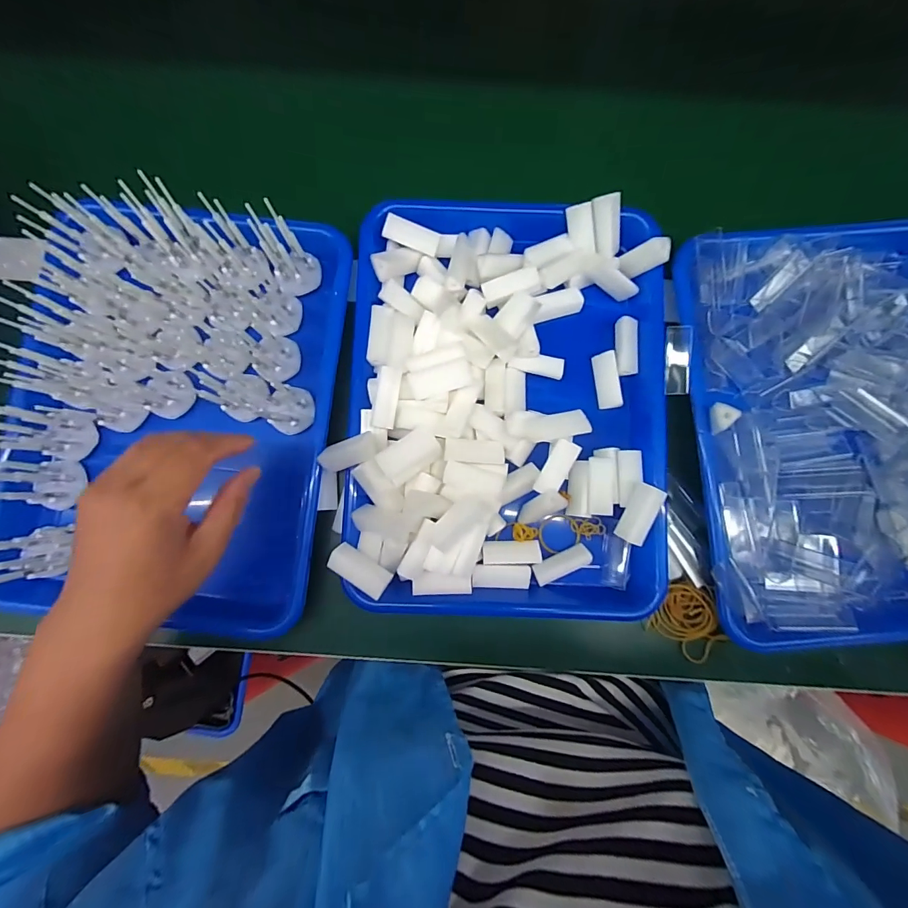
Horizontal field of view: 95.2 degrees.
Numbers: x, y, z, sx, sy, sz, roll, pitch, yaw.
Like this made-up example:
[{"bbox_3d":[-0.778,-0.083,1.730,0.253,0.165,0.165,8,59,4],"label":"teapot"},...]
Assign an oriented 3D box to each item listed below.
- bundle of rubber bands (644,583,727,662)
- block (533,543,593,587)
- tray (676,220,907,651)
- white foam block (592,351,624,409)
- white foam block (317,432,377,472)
[{"bbox_3d":[0.191,0.136,0.335,0.053,0.018,0.048,34,85,3],"label":"bundle of rubber bands"},{"bbox_3d":[0.086,0.088,0.329,0.045,0.012,0.017,-27,85,-3],"label":"block"},{"bbox_3d":[0.315,-0.023,0.322,0.243,0.049,0.328,-3,84,-1],"label":"tray"},{"bbox_3d":[0.131,-0.062,0.351,0.021,0.015,0.046,-11,87,32],"label":"white foam block"},{"bbox_3d":[-0.080,-0.001,0.317,0.047,0.013,0.021,-17,84,26],"label":"white foam block"}]

